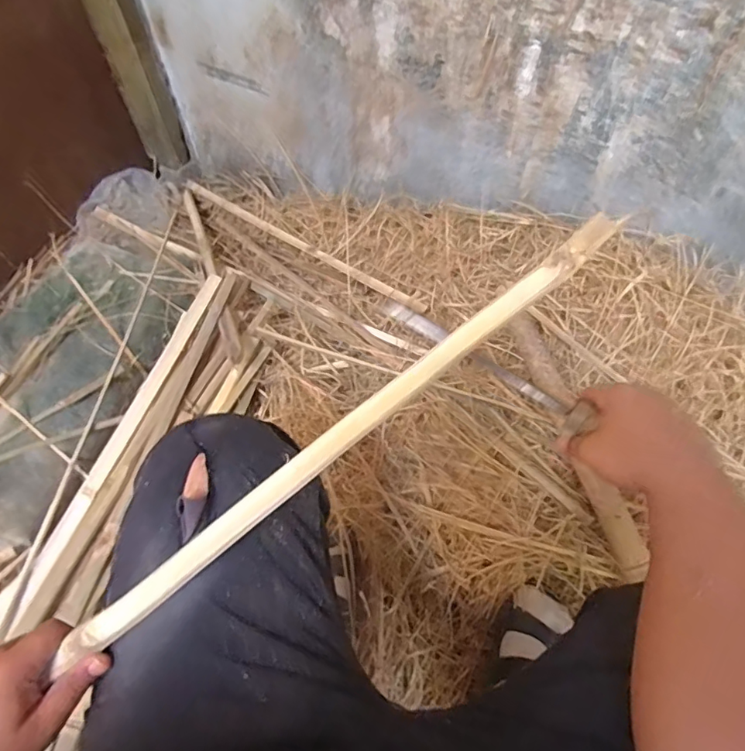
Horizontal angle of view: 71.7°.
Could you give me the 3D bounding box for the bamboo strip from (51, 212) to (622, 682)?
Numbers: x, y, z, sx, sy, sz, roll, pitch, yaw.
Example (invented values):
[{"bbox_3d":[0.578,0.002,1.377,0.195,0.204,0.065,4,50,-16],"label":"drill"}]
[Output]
[{"bbox_3d":[-0.021,0.046,0.411,0.537,0.012,0.022,-39,62,-1],"label":"bamboo strip"}]

